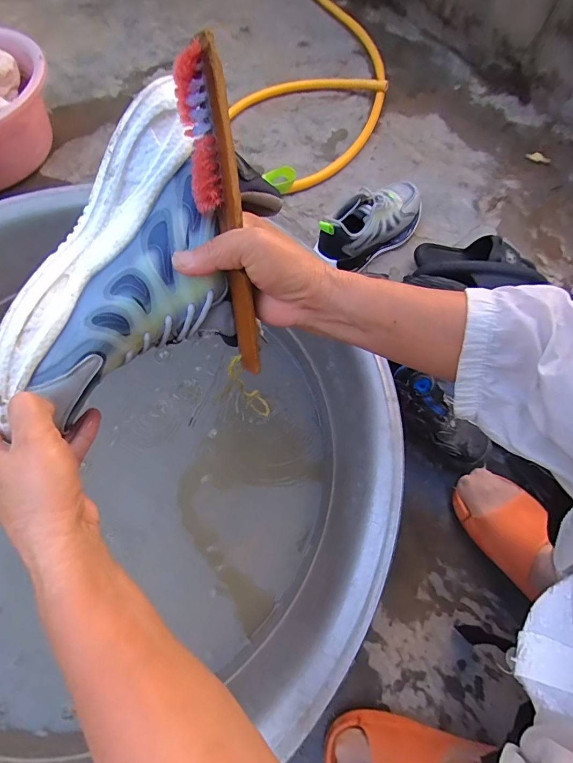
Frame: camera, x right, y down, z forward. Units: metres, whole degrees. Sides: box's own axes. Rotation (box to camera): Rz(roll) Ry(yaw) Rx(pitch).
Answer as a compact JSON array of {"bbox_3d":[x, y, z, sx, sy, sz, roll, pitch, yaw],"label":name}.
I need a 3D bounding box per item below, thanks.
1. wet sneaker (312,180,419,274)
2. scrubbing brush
[{"bbox_3d":[0.179,-0.319,0.787,0.275,0.113,0.095,-37,69,-15],"label":"wet sneaker"},{"bbox_3d":[-0.041,-0.099,0.266,0.029,0.199,0.023,-11,29,-5],"label":"scrubbing brush"}]

